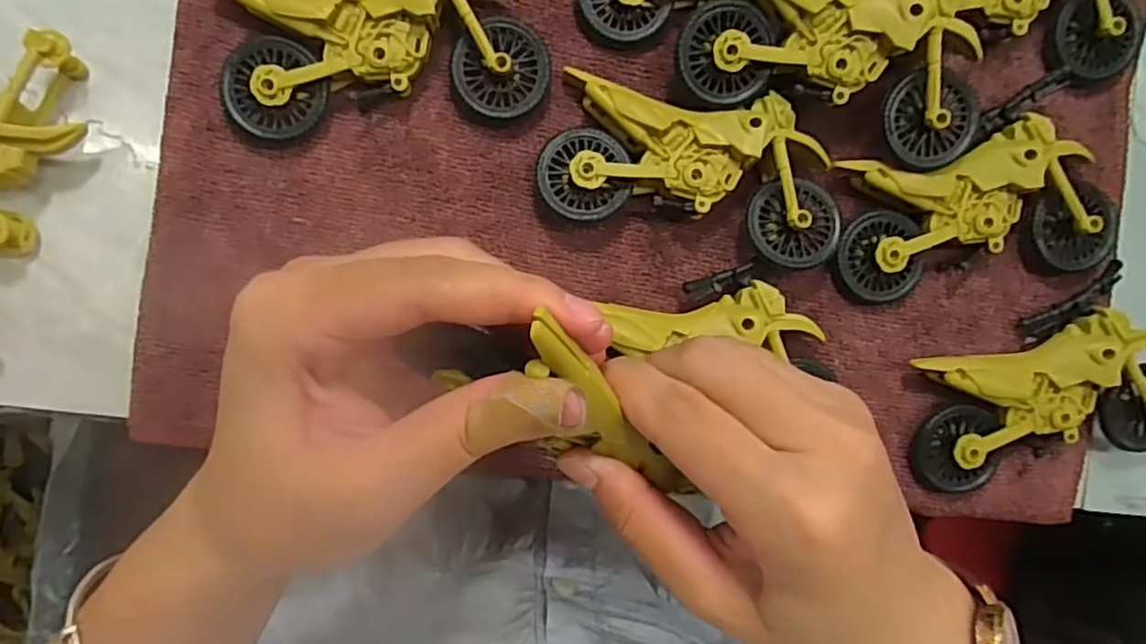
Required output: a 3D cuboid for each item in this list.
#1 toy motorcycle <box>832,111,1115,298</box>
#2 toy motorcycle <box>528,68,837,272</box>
[{"bbox_3d":[0.166,-0.046,0.277,0.115,0.021,0.060,-9,94,-6],"label":"toy motorcycle"},{"bbox_3d":[0.048,-0.060,0.264,0.114,0.023,0.058,13,91,-7],"label":"toy motorcycle"}]

